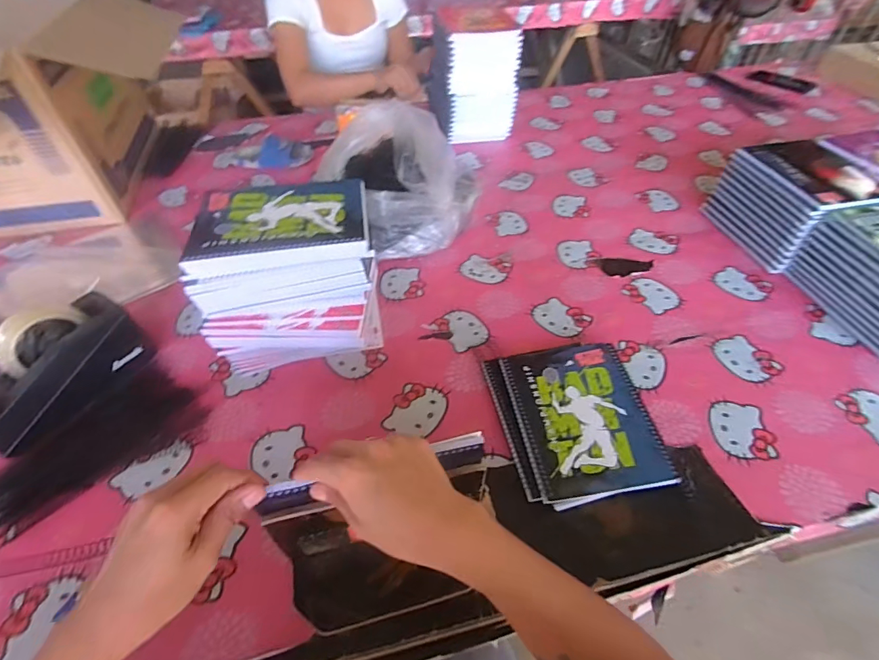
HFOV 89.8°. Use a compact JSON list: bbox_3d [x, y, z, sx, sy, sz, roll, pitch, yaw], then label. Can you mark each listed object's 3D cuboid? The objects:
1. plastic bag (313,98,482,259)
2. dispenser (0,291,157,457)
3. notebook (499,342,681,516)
[{"bbox_3d":[-0.078,-0.250,0.753,0.254,0.190,0.200,28,54,24],"label":"plastic bag"},{"bbox_3d":[-0.476,0.047,0.547,0.086,0.112,0.195,24,53,21],"label":"dispenser"},{"bbox_3d":[0.174,0.103,0.540,0.156,0.012,0.198,-7,50,-5],"label":"notebook"}]

